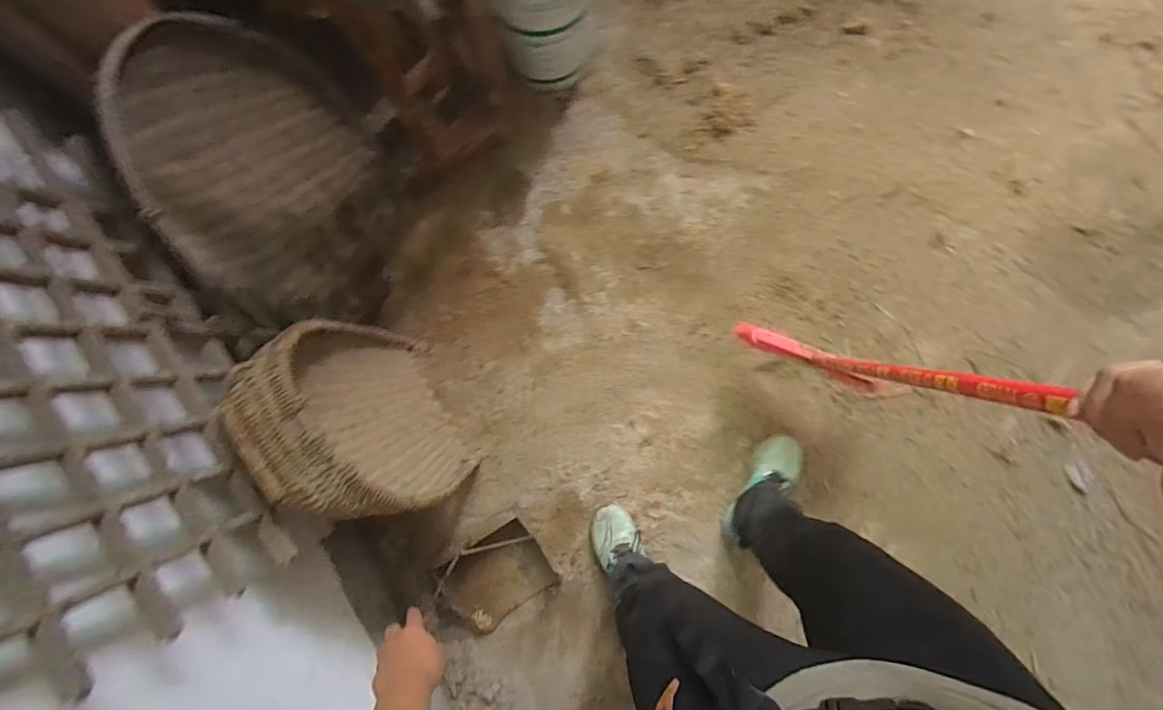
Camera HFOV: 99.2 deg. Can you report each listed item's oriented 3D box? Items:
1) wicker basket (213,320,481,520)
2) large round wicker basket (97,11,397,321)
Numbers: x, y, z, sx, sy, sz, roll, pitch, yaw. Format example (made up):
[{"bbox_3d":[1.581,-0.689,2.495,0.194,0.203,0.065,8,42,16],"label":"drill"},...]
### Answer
[{"bbox_3d":[-0.461,0.156,1.045,0.190,0.567,0.432,-35,85,8],"label":"wicker basket"},{"bbox_3d":[-0.688,-0.394,1.164,0.170,0.652,0.673,-12,93,30],"label":"large round wicker basket"}]

